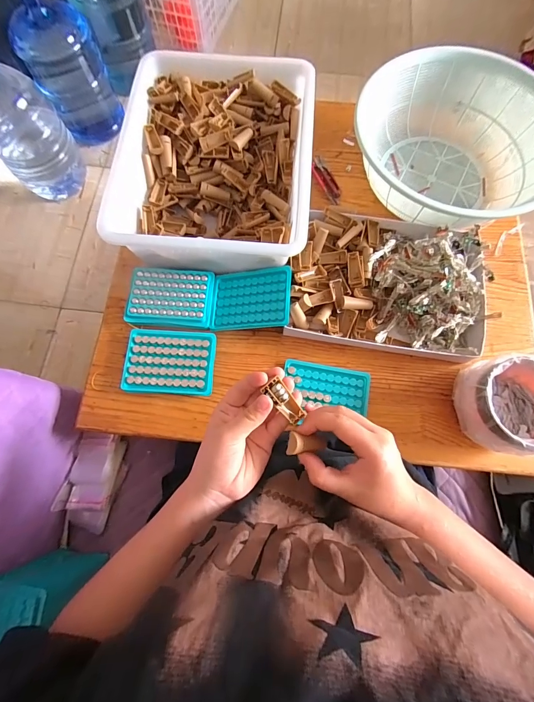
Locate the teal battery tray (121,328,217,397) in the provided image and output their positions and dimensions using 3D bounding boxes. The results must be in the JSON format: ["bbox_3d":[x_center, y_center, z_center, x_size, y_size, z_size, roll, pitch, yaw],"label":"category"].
[{"bbox_3d":[-0.145,0.016,0.487,0.129,0.013,0.095,3,75,0],"label":"teal battery tray"}]

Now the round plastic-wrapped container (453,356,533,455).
[{"bbox_3d":[0.329,0.076,0.447,0.126,0.086,0.120,0,75,-1],"label":"round plastic-wrapped container"}]

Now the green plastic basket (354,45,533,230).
[{"bbox_3d":[0.308,-0.345,0.551,0.289,0.119,0.303,0,75,-1],"label":"green plastic basket"}]

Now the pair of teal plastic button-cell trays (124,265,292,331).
[{"bbox_3d":[-0.091,-0.086,0.505,0.248,0.043,0.097,3,75,0],"label":"pair of teal plastic button-cell trays"}]

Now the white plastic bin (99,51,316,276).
[{"bbox_3d":[-0.078,-0.310,0.532,0.286,0.096,0.361,4,75,0],"label":"white plastic bin"}]

